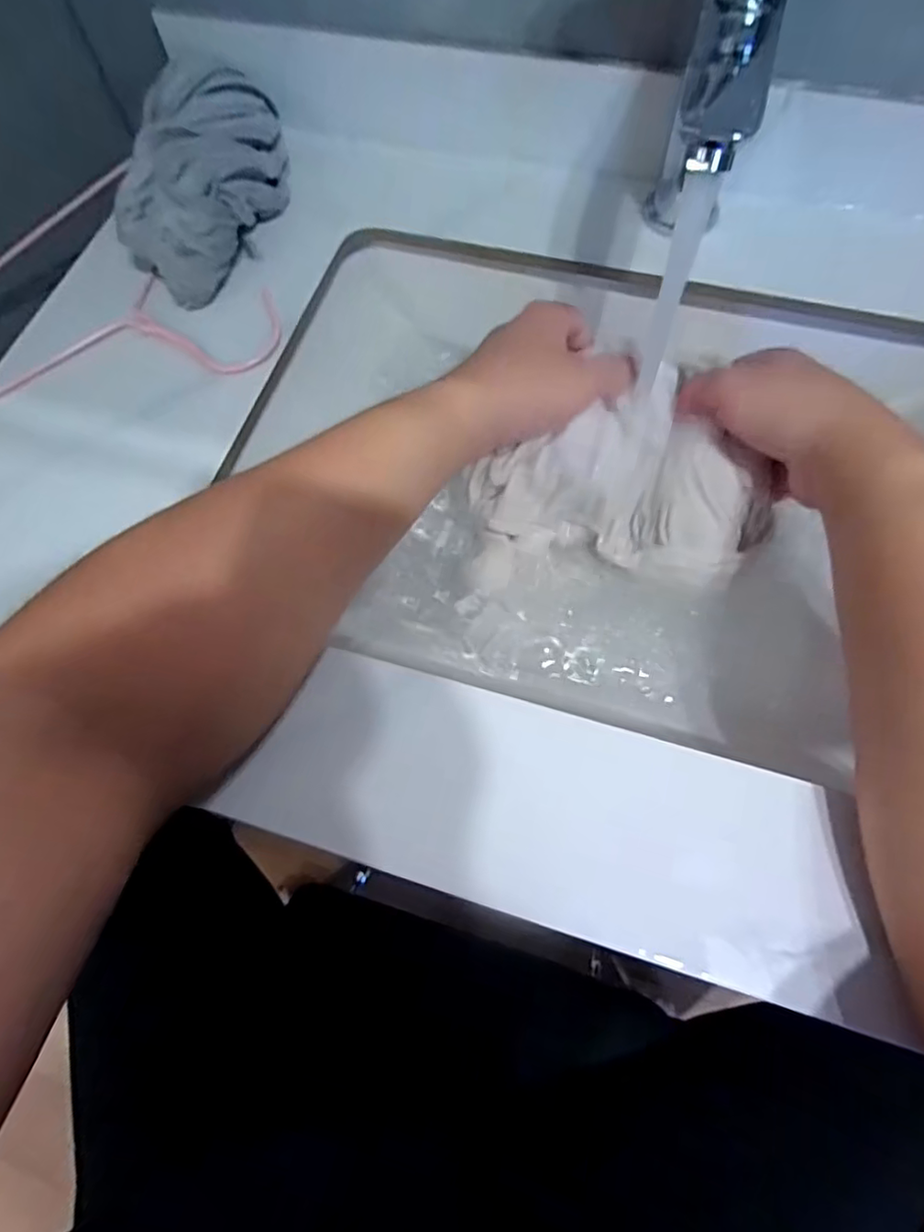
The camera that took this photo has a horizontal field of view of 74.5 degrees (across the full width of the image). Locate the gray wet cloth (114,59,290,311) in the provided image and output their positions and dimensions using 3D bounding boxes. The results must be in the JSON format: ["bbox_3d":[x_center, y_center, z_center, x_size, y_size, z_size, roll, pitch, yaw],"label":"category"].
[{"bbox_3d":[-0.175,-0.288,0.403,0.091,0.068,0.161,4,67,5],"label":"gray wet cloth"}]

